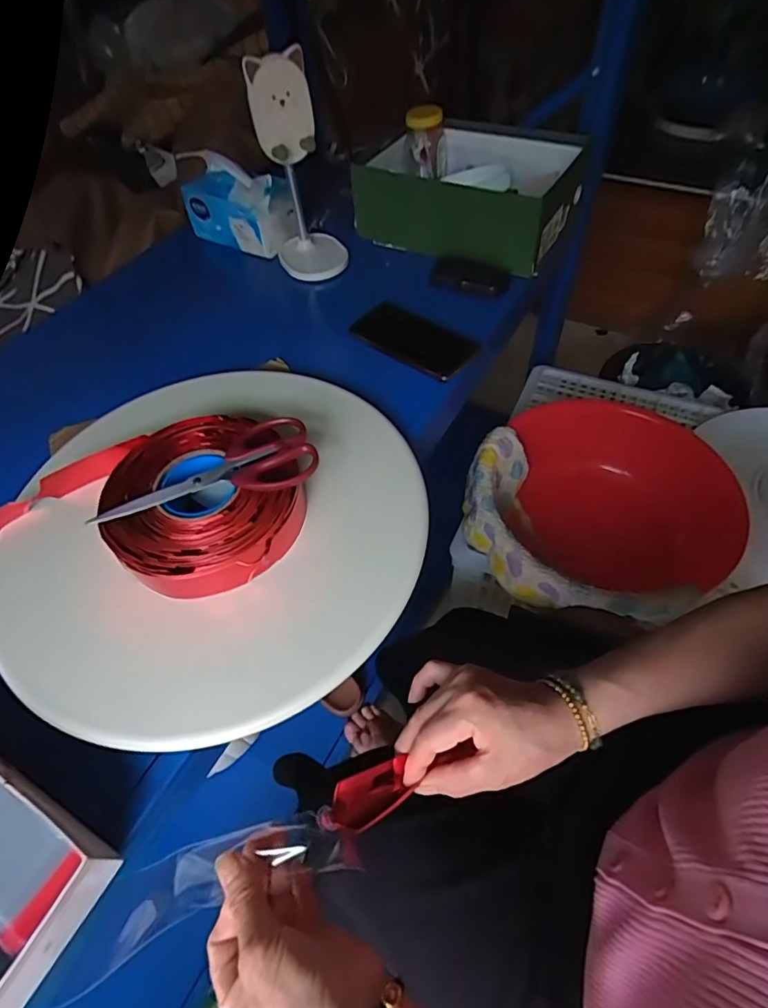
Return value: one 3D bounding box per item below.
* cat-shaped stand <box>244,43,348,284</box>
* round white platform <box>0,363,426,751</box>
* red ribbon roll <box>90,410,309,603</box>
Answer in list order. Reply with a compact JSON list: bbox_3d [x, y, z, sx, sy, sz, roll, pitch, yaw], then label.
[{"bbox_3d":[-0.116,-0.450,0.708,0.100,0.249,0.091,-10,55,-3],"label":"cat-shaped stand"},{"bbox_3d":[-0.168,0.008,0.508,0.387,0.030,0.419,-2,55,3],"label":"round white platform"},{"bbox_3d":[-0.170,-0.002,0.483,0.169,0.043,0.186,-29,58,-16],"label":"red ribbon roll"}]

